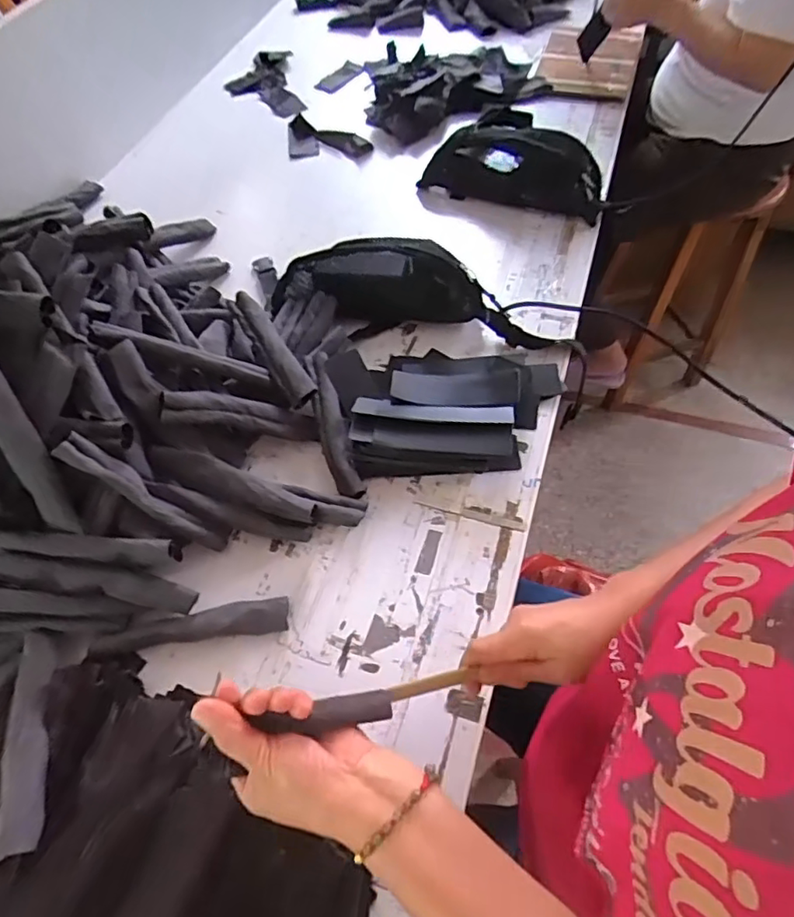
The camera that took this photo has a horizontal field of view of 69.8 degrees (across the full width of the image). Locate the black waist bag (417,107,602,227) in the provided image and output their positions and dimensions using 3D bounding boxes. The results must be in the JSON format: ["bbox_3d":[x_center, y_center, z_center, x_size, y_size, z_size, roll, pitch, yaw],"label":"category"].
[{"bbox_3d":[0.202,-0.485,0.924,0.284,0.082,0.167,18,60,15],"label":"black waist bag"}]

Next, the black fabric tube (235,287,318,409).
[{"bbox_3d":[-0.152,-0.137,0.691,0.033,0.039,0.173,-28,59,-14],"label":"black fabric tube"}]

